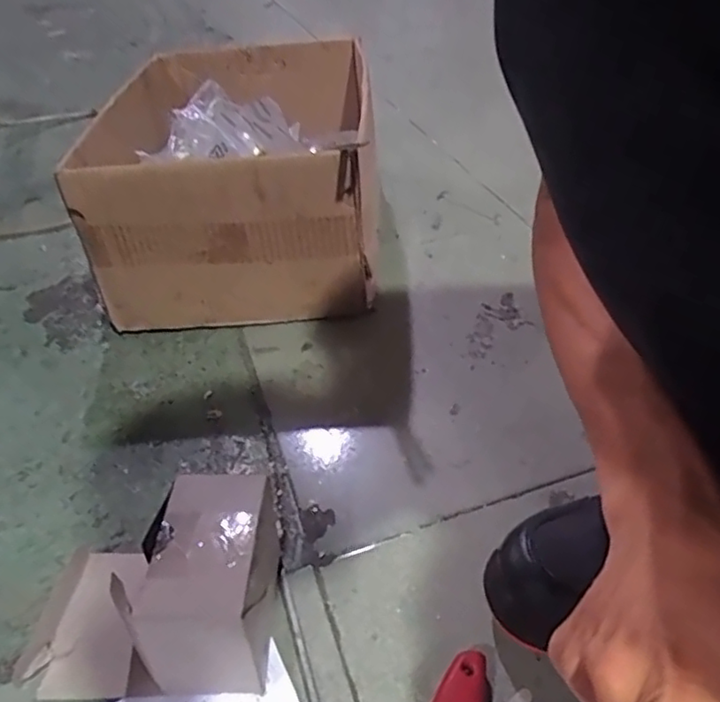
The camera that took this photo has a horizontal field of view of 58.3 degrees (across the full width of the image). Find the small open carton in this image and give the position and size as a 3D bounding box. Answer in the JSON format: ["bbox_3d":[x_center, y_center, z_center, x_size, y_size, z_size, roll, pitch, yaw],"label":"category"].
[{"bbox_3d":[-0.145,0.160,0.437,0.164,0.093,0.117,-2,38,0],"label":"small open carton"}]

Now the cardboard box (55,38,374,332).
[{"bbox_3d":[-0.154,-0.224,0.838,0.320,0.213,0.420,-2,38,-1],"label":"cardboard box"}]

